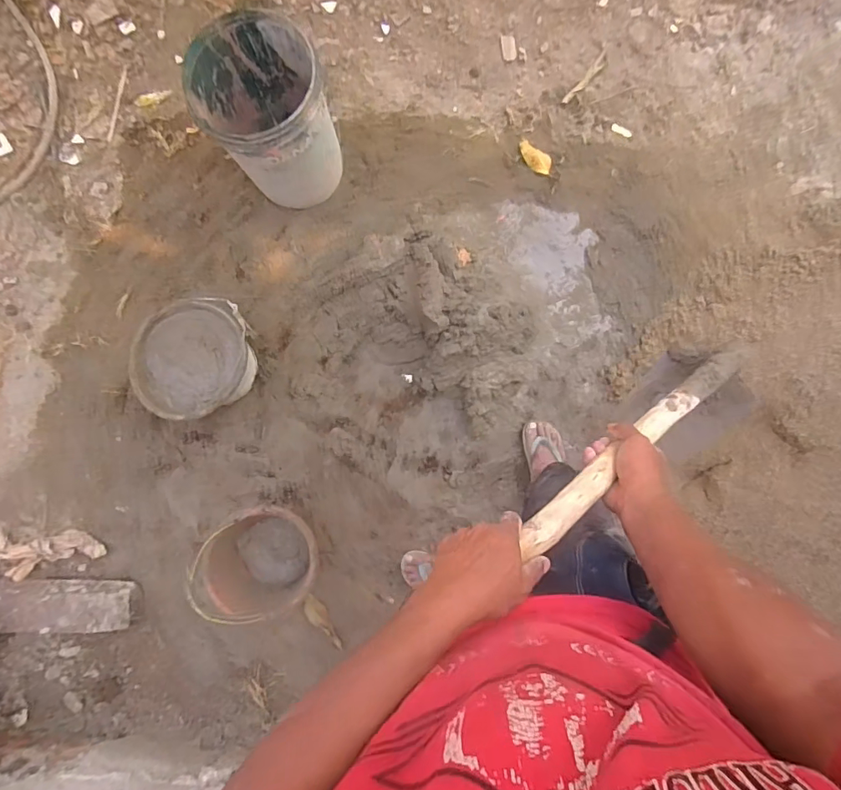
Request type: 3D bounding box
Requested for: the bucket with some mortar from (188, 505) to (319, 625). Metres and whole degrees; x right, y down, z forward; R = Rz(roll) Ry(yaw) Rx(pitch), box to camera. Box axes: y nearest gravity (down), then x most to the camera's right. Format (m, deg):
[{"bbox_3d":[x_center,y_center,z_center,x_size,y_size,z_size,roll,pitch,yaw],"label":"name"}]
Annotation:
[{"bbox_3d":[-0.419,0.441,1.279,0.316,0.178,0.261,-34,87,0],"label":"bucket with some mortar"}]

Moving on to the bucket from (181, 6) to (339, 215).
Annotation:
[{"bbox_3d":[-0.381,-0.719,1.258,0.299,0.353,0.327,0,88,2],"label":"bucket"}]

